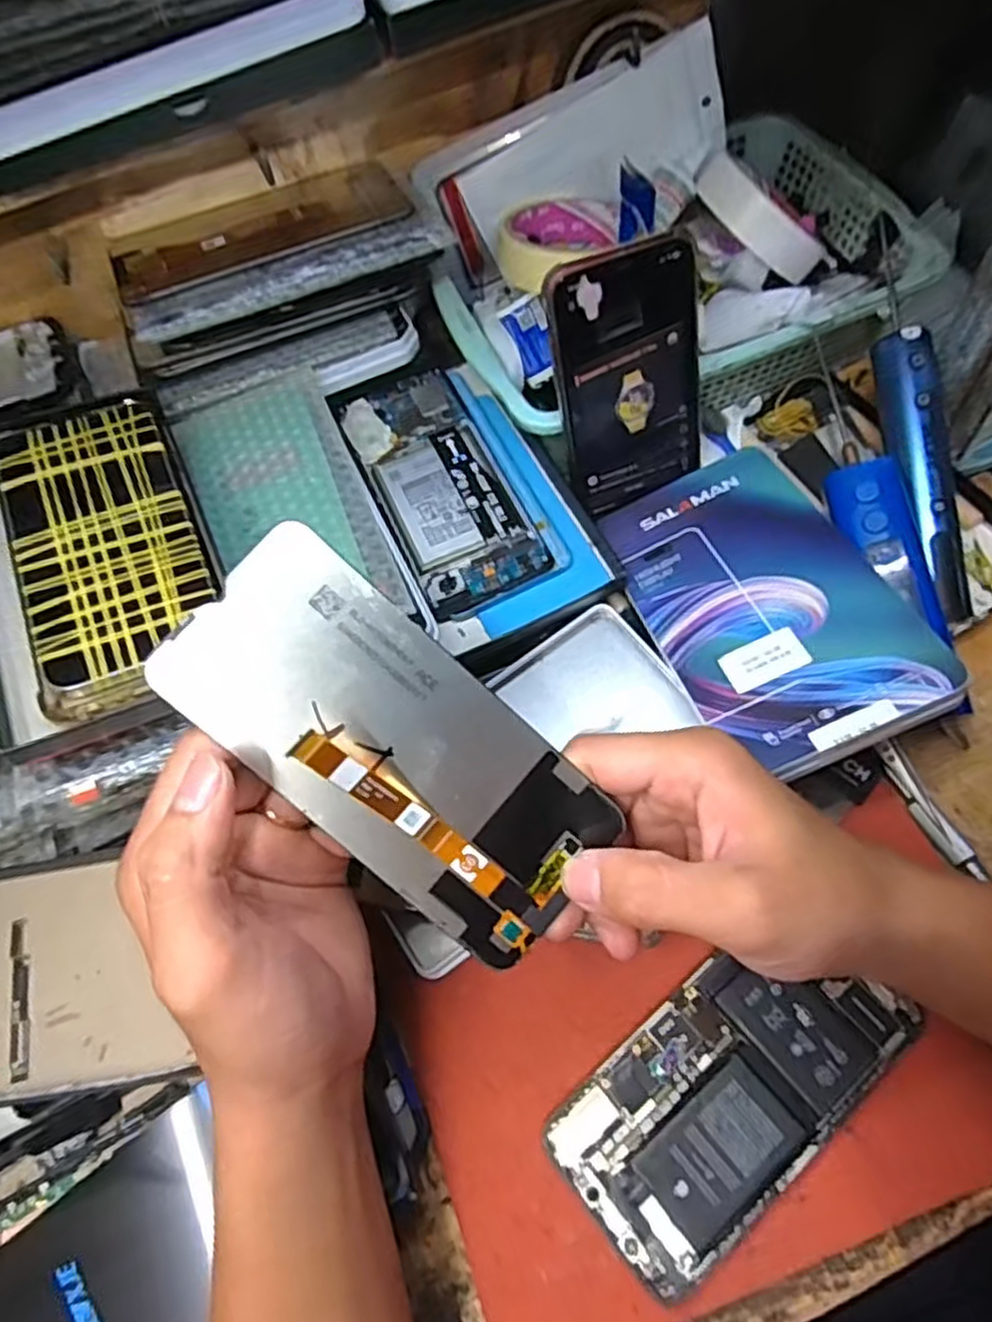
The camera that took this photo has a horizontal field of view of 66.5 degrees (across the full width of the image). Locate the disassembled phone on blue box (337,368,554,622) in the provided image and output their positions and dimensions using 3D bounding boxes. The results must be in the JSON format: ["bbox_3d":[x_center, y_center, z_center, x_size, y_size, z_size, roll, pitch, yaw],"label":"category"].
[{"bbox_3d":[-0.031,-0.099,0.423,0.069,0.011,0.152,-24,69,-9],"label":"disassembled phone on blue box"}]

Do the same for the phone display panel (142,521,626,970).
[{"bbox_3d":[-0.029,0.029,0.241,0.152,0.027,0.068,43,79,-10],"label":"phone display panel"}]

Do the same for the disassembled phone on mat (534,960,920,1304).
[{"bbox_3d":[0.096,0.172,0.310,0.145,0.005,0.074,-38,64,-13],"label":"disassembled phone on mat"}]

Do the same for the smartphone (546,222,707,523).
[{"bbox_3d":[0.070,-0.143,0.393,0.075,0.131,0.005,-20,42,-4],"label":"smartphone"}]

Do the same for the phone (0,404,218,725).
[{"bbox_3d":[-0.170,-0.052,0.328,0.071,0.013,0.156,-24,63,-6],"label":"phone"}]

